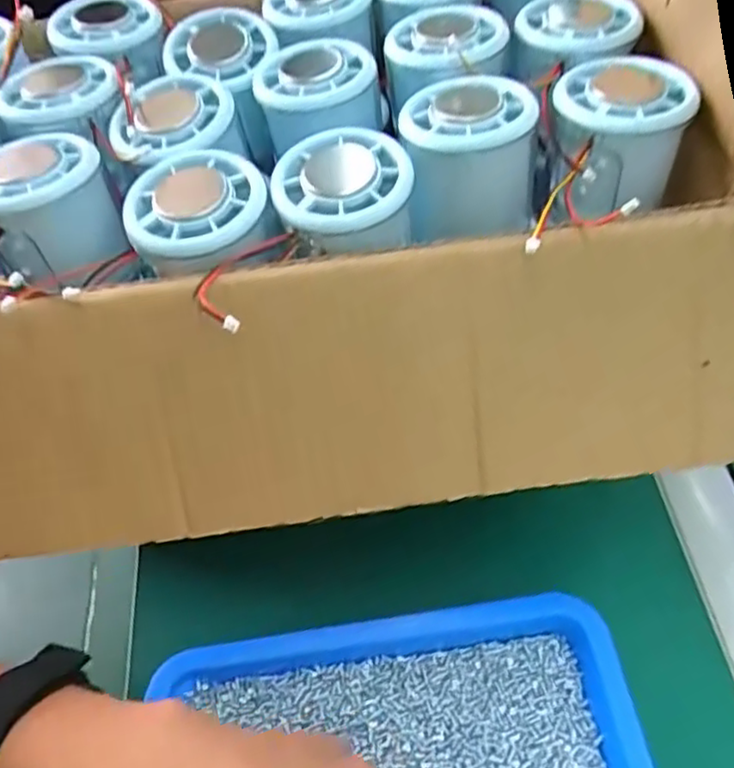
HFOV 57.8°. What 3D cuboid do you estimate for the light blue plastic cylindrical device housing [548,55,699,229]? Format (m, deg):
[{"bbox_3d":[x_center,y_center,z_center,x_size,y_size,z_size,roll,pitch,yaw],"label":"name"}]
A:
[{"bbox_3d":[0.107,-0.107,0.289,0.053,0.047,0.062,4,56,7],"label":"light blue plastic cylindrical device housing"}]

